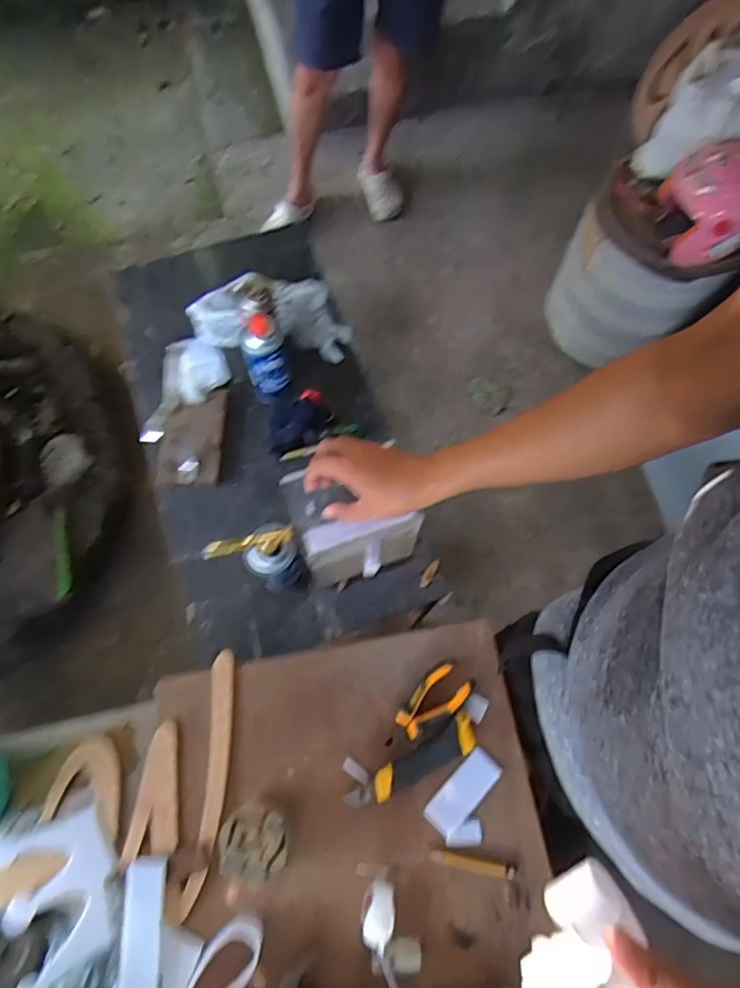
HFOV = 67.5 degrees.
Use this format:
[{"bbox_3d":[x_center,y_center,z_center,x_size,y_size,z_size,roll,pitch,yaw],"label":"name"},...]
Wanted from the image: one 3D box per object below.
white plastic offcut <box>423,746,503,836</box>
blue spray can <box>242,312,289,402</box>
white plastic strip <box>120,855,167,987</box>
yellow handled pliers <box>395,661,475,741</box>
[{"bbox_3d":[0.108,0.342,0.637,0.097,0.004,0.042,-43,78,-14],"label":"white plastic offcut"},{"bbox_3d":[-0.172,-0.227,0.932,0.067,0.175,0.060,-17,74,-8],"label":"blue spray can"},{"bbox_3d":[-0.238,0.497,0.569,0.041,0.009,0.210,-3,71,-3],"label":"white plastic strip"},{"bbox_3d":[0.076,0.246,0.662,0.096,0.011,0.052,-37,77,-13],"label":"yellow handled pliers"}]

